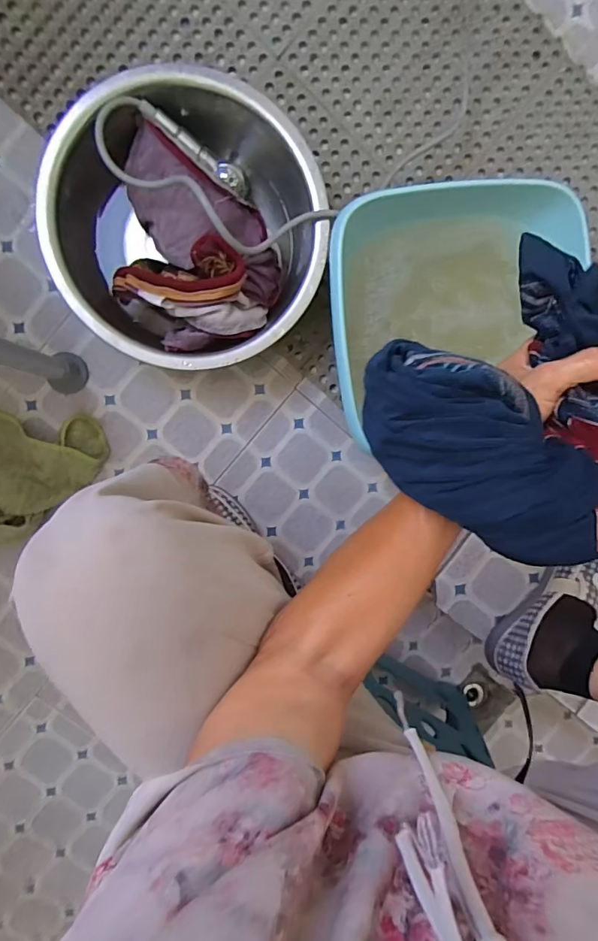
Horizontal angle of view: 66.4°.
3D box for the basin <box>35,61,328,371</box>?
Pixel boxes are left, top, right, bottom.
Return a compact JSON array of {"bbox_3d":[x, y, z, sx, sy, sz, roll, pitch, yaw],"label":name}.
[{"bbox_3d":[-0.133,-0.294,0.573,0.310,0.123,0.323,0,96,-3],"label":"basin"}]

